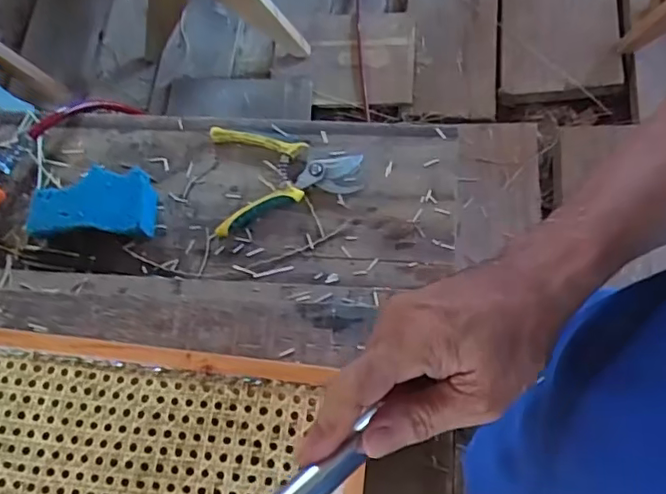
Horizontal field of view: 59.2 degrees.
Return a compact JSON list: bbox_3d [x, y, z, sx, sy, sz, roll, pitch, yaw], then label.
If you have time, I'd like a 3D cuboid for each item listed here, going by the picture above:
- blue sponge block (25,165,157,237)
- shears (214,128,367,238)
[{"bbox_3d":[-0.273,-0.046,0.672,0.133,0.048,0.079,0,70,3],"label":"blue sponge block"},{"bbox_3d":[-0.054,-0.089,0.696,0.170,0.024,0.125,-8,70,-1],"label":"shears"}]

